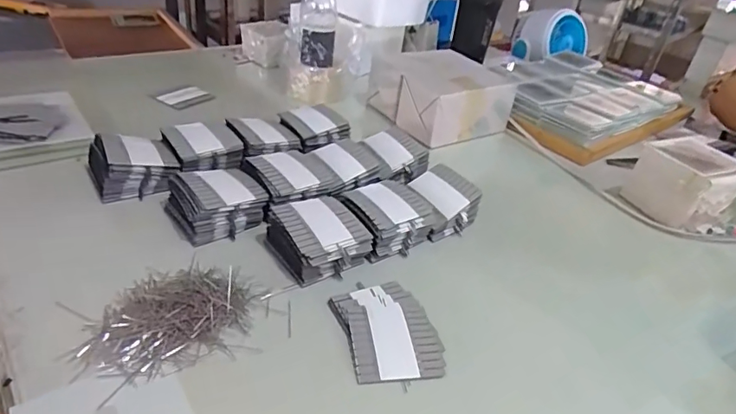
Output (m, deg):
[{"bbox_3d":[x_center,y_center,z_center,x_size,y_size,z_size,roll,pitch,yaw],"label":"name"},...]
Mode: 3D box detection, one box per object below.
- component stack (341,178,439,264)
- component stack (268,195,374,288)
[{"bbox_3d":[0.024,0.010,0.604,0.098,0.038,0.100,-10,37,-25],"label":"component stack"},{"bbox_3d":[-0.053,0.032,0.551,0.091,0.045,0.090,-16,40,-32],"label":"component stack"}]

